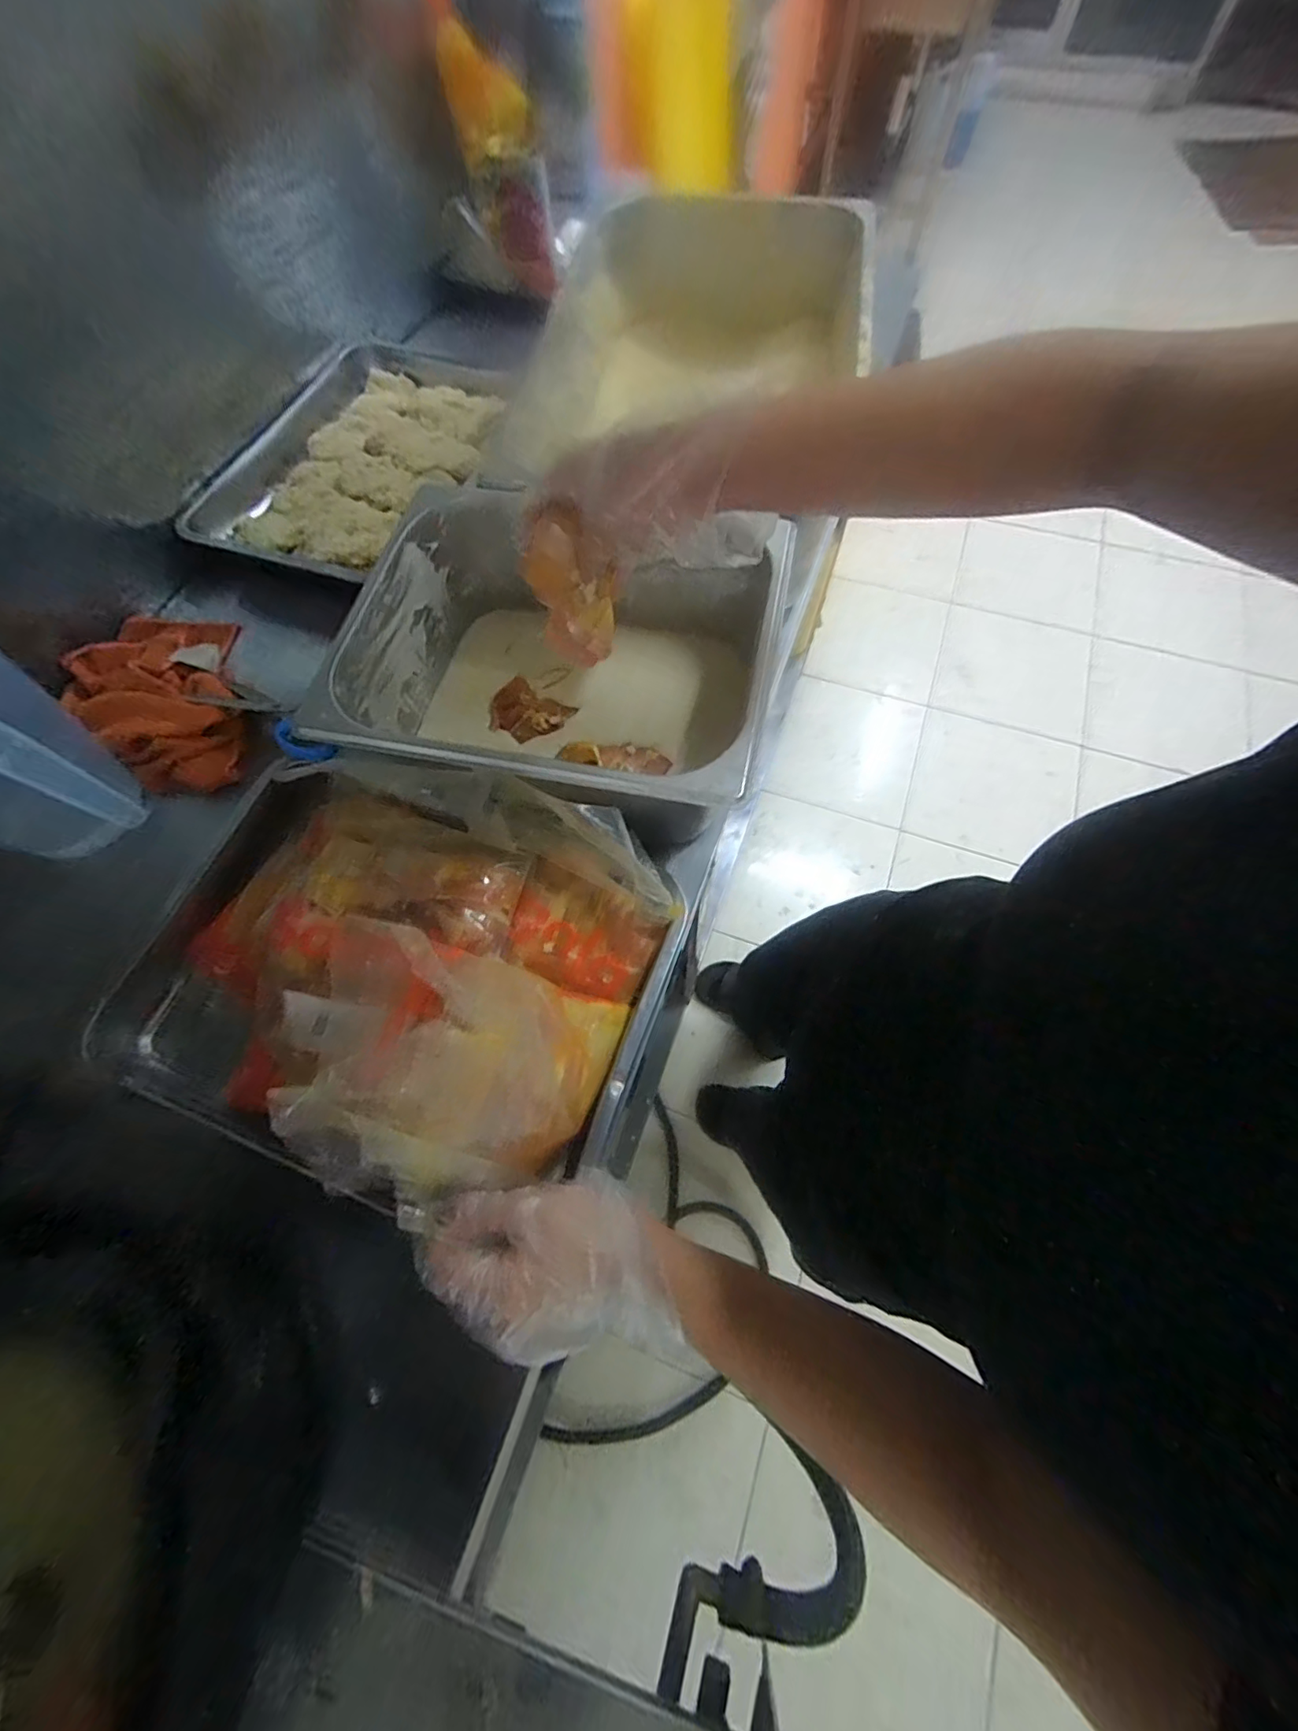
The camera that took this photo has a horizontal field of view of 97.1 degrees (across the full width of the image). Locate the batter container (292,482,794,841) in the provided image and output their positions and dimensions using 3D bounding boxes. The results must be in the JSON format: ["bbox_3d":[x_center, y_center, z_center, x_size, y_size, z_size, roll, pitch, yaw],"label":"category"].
[{"bbox_3d":[-0.073,-0.156,0.477,0.321,0.129,0.253,11,68,6],"label":"batter container"}]

